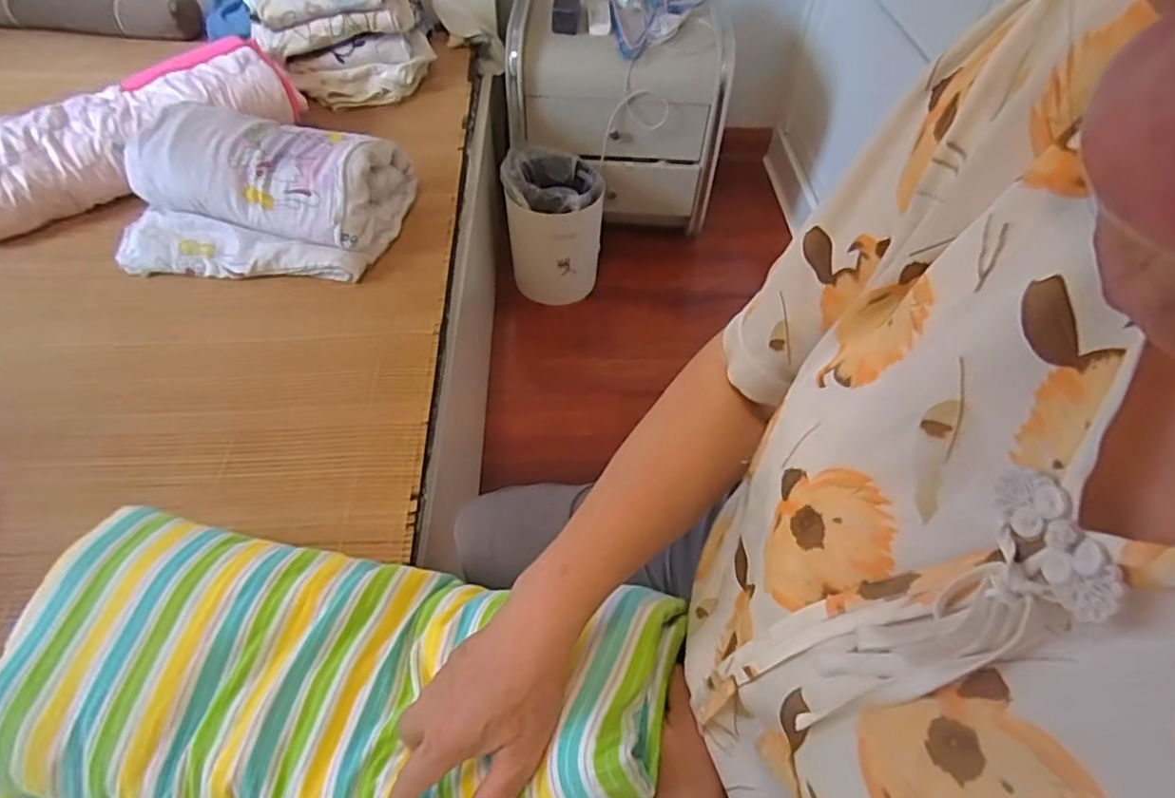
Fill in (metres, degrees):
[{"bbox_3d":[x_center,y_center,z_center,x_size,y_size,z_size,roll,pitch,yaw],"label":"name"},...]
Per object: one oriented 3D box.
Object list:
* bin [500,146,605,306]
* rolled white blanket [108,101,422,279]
[{"bbox_3d":[-0.077,-0.393,1.423,0.208,0.260,0.218,-4,51,-6],"label":"bin"},{"bbox_3d":[-0.473,-0.296,0.917,0.373,0.130,0.245,6,50,2],"label":"rolled white blanket"}]

